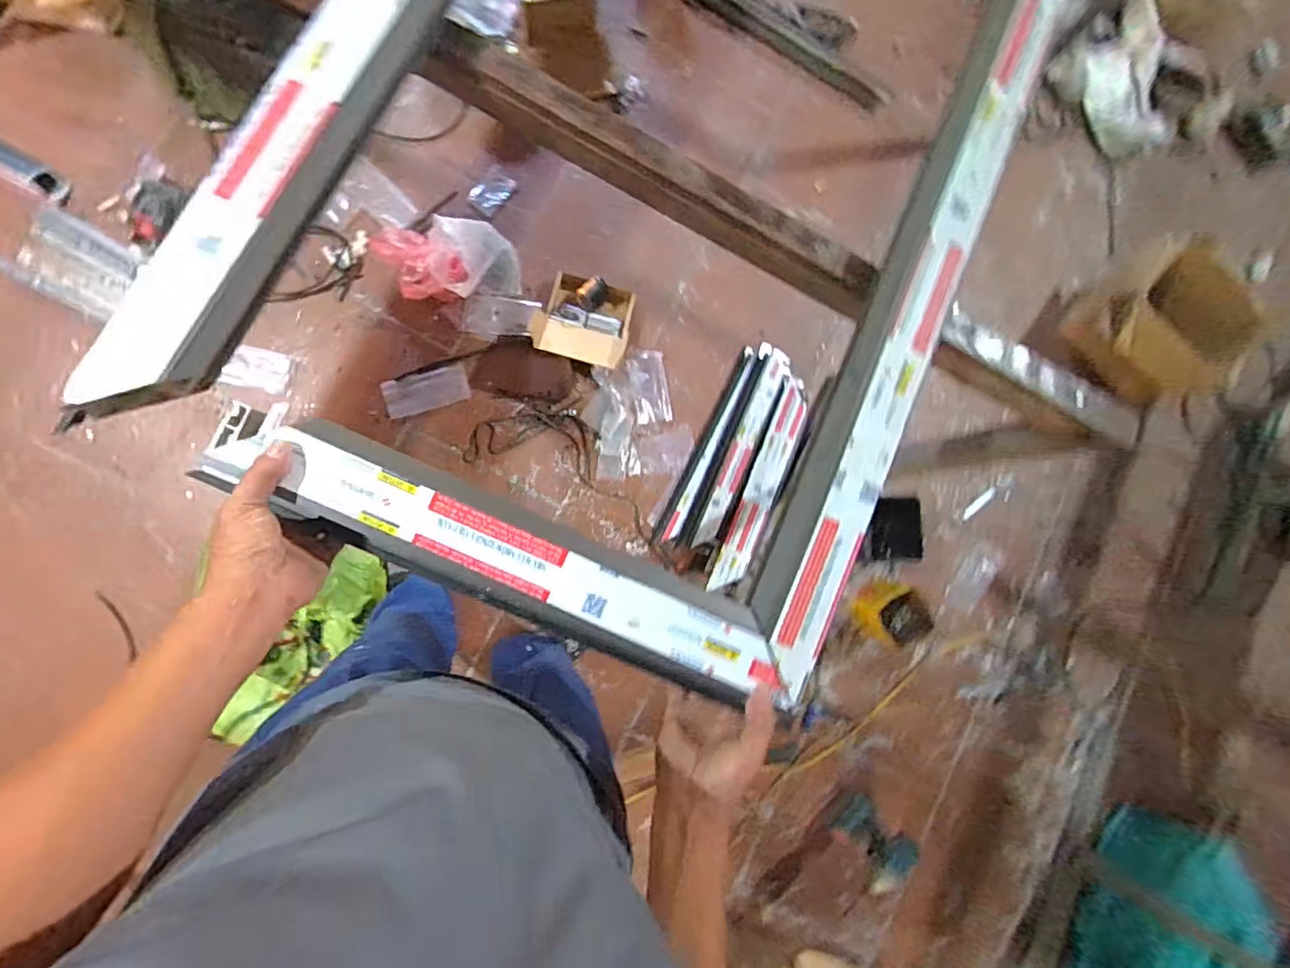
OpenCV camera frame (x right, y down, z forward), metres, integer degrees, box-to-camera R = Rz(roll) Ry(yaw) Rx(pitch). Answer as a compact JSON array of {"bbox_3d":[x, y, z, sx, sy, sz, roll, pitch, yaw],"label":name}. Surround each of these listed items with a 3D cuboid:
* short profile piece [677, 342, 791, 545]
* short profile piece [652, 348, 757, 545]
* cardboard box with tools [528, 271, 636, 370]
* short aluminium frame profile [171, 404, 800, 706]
[{"bbox_3d":[0.223,-0.092,1.362,0.084,0.064,0.476,24,83,-7],"label":"short profile piece"},{"bbox_3d":[0.157,-0.094,1.374,0.054,0.043,0.520,27,83,-5],"label":"short profile piece"},{"bbox_3d":[-0.144,-0.389,1.331,0.226,0.111,0.214,10,85,-7],"label":"cardboard box with tools"},{"bbox_3d":[-0.113,0.067,0.482,0.493,0.042,0.085,25,83,-4],"label":"short aluminium frame profile"}]

